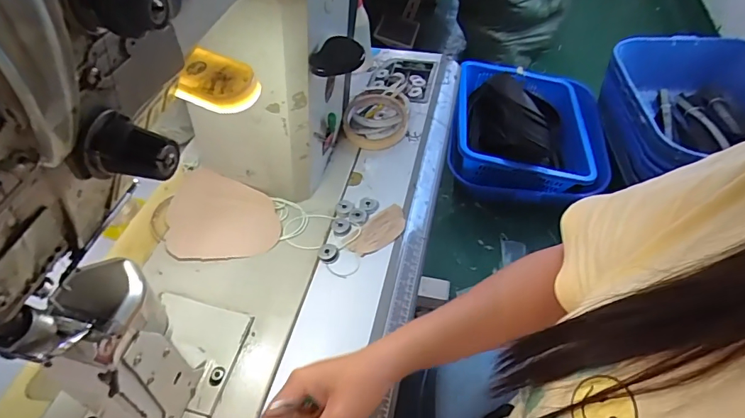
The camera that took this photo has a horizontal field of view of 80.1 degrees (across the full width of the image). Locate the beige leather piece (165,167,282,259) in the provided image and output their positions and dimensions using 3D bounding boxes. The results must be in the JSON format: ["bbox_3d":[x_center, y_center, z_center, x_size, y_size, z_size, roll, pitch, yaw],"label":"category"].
[{"bbox_3d":[-0.175,0.002,0.528,0.124,0.015,0.123,-5,51,-2],"label":"beige leather piece"}]

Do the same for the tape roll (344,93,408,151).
[{"bbox_3d":[0.006,-0.134,0.645,0.090,0.021,0.109,3,51,5],"label":"tape roll"}]

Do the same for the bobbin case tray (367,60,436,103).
[{"bbox_3d":[0.049,-0.215,0.730,0.097,0.018,0.112,11,52,11],"label":"bobbin case tray"}]

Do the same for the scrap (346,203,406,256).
[{"bbox_3d":[0.009,0.026,0.533,0.084,0.007,0.038,-38,59,-25],"label":"scrap"}]

